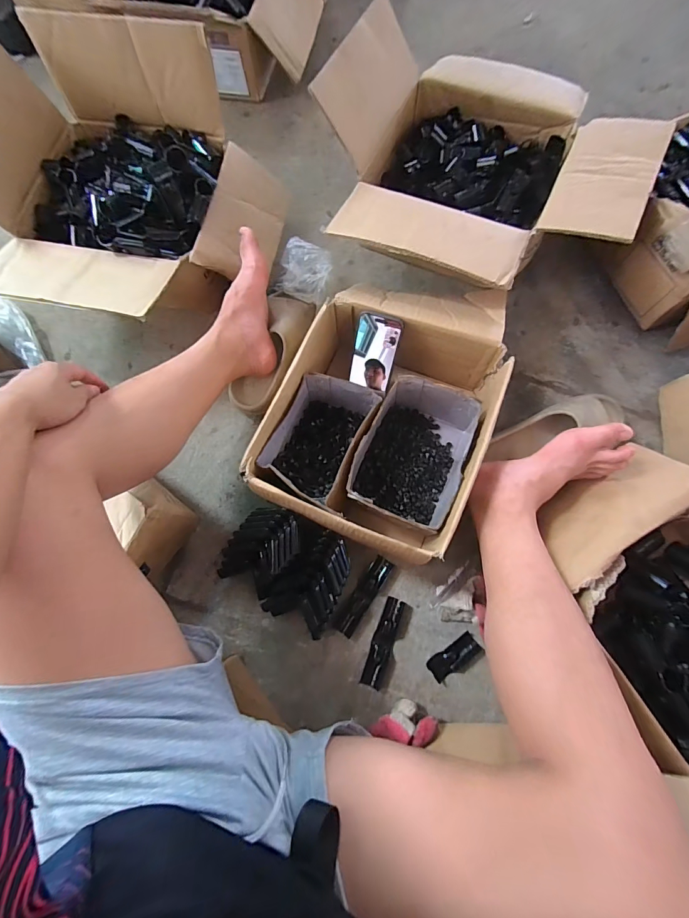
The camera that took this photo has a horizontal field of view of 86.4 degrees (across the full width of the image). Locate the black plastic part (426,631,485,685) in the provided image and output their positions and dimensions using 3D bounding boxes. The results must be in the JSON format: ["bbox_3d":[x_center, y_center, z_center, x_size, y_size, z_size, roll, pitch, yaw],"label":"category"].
[{"bbox_3d":[0.166,0.298,0.548,0.081,0.014,0.040,-33,76,-7],"label":"black plastic part"}]

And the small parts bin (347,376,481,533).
[{"bbox_3d":[0.106,-0.006,0.582,0.150,0.106,0.204,21,76,7],"label":"small parts bin"}]

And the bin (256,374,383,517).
[{"bbox_3d":[-0.034,-0.027,0.583,0.129,0.101,0.196,25,77,8],"label":"bin"}]

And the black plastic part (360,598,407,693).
[{"bbox_3d":[0.061,0.278,0.558,0.033,0.012,0.129,20,76,7],"label":"black plastic part"}]

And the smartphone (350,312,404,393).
[{"bbox_3d":[0.049,-0.171,0.598,0.071,0.127,0.007,18,46,8],"label":"smartphone"}]

